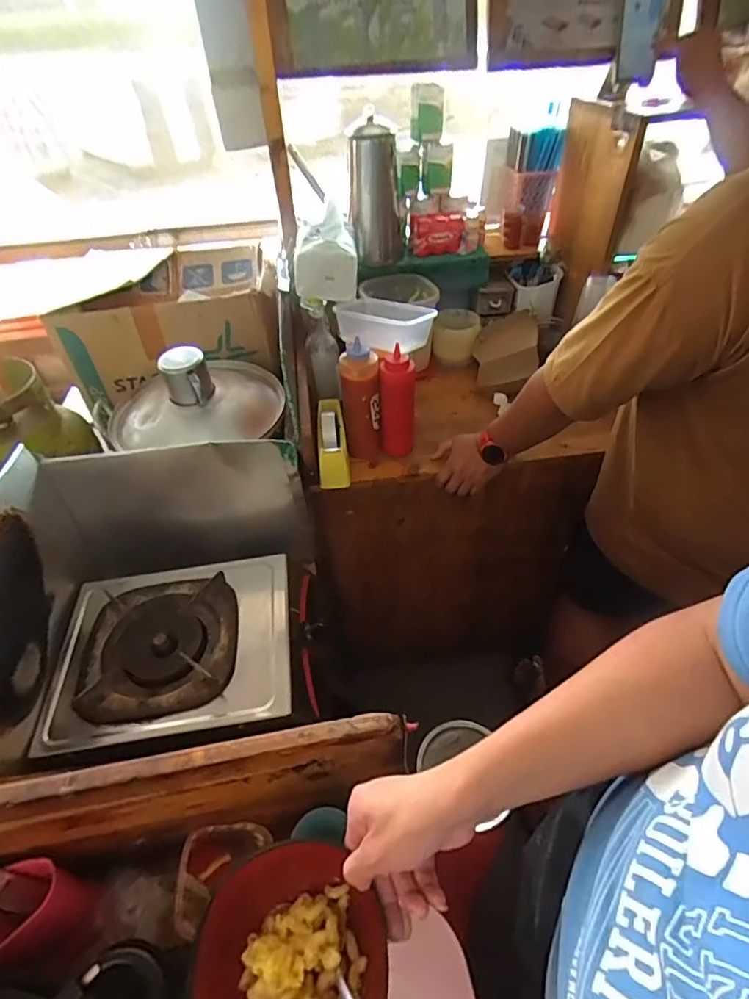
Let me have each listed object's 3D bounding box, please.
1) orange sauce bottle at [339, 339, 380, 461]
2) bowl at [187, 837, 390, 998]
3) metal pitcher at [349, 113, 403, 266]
[{"bbox_3d":[-0.025,-0.178,0.957,0.070,0.216,0.060,-3,46,1],"label":"orange sauce bottle"},{"bbox_3d":[-0.067,0.365,0.402,0.151,0.057,0.149,-2,46,2],"label":"bowl"},{"bbox_3d":[0.002,-0.666,1.127,0.115,0.257,0.127,-2,46,1],"label":"metal pitcher"}]

